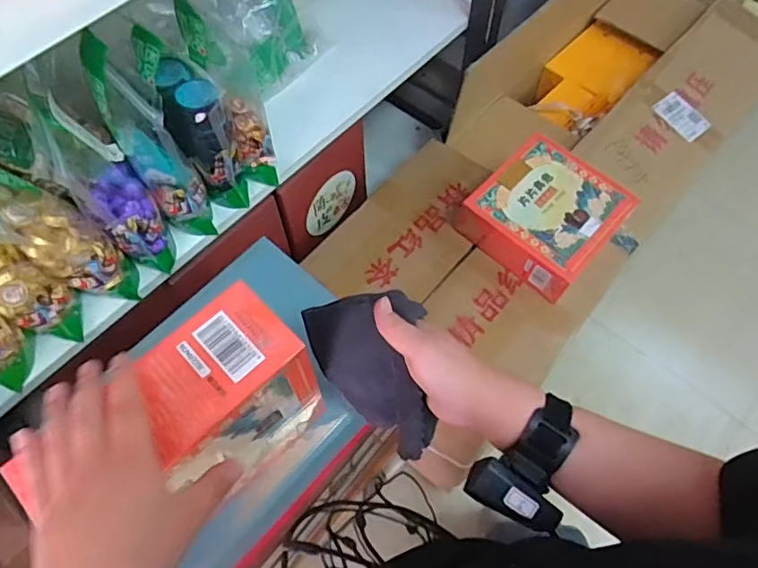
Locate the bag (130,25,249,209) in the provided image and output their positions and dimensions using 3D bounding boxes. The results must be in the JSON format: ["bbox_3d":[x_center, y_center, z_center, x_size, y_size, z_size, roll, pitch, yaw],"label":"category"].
[{"bbox_3d":[-0.212,-0.184,0.663,0.065,0.224,0.080,-32,43,-15],"label":"bag"}]

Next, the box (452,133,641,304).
[{"bbox_3d":[0.276,-0.118,0.913,0.205,0.087,0.211,40,69,19],"label":"box"}]

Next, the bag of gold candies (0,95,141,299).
[{"bbox_3d":[-0.374,-0.082,0.618,0.072,0.213,0.192,-40,69,-18],"label":"bag of gold candies"}]

